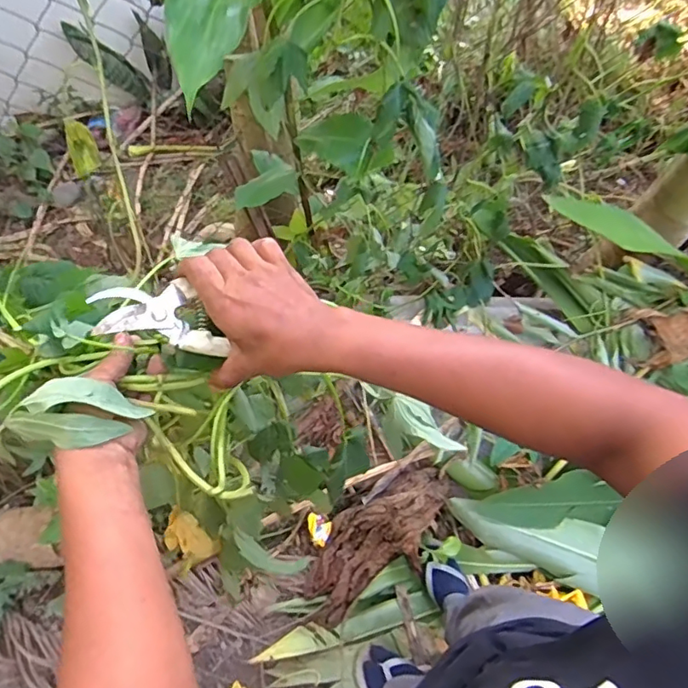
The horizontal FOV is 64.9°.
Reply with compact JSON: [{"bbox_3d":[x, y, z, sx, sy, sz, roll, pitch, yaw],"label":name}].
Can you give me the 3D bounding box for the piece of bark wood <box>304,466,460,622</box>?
[{"bbox_3d":[0.087,0.426,1.197,0.381,0.072,0.177,-27,68,-14],"label":"piece of bark wood"}]

